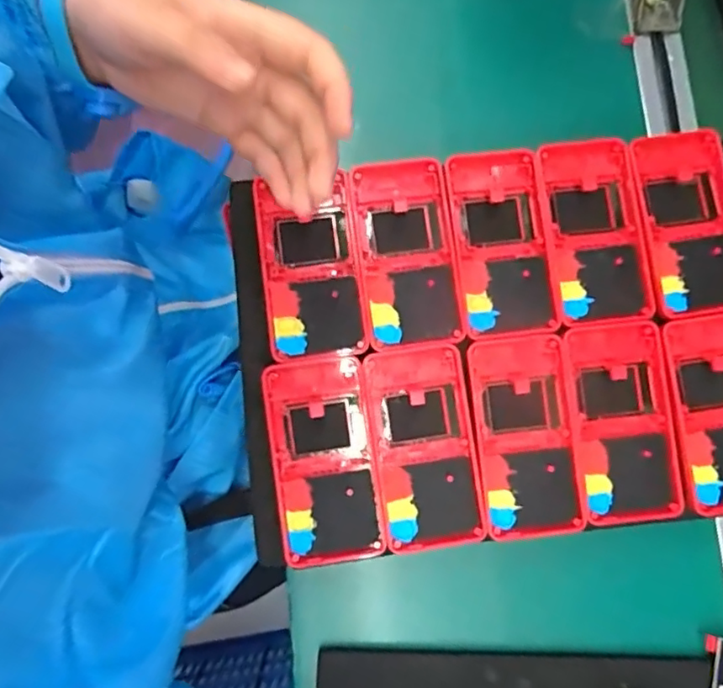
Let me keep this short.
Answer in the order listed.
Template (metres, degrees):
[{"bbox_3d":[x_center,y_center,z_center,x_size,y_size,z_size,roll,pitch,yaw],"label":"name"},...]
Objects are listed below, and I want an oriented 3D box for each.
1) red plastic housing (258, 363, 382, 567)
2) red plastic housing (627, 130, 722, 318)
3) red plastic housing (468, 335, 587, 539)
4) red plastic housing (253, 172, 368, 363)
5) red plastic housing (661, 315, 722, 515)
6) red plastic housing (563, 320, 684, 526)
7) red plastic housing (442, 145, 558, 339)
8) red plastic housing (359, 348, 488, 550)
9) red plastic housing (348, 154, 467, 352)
[{"bbox_3d":[-0.024,0.072,0.344,0.059,0.014,0.119,-8,84,2],"label":"red plastic housing"},{"bbox_3d":[0.217,-0.080,0.371,0.063,0.013,0.118,-8,84,2],"label":"red plastic housing"},{"bbox_3d":[0.102,0.058,0.355,0.060,0.022,0.120,-6,84,2],"label":"red plastic housing"},{"bbox_3d":[-0.033,-0.046,0.363,0.060,0.020,0.113,-7,80,-2],"label":"red plastic housing"},{"bbox_3d":[0.228,0.043,0.357,0.064,0.014,0.119,-6,85,0],"label":"red plastic housing"},{"bbox_3d":[0.165,0.049,0.355,0.062,0.016,0.120,-7,84,2],"label":"red plastic housing"},{"bbox_3d":[0.092,-0.064,0.365,0.060,0.016,0.117,-7,84,2],"label":"red plastic housing"},{"bbox_3d":[0.039,0.064,0.347,0.061,0.016,0.119,-8,84,2],"label":"red plastic housing"},{"bbox_3d":[0.029,-0.058,0.363,0.061,0.012,0.119,-7,84,2],"label":"red plastic housing"}]

